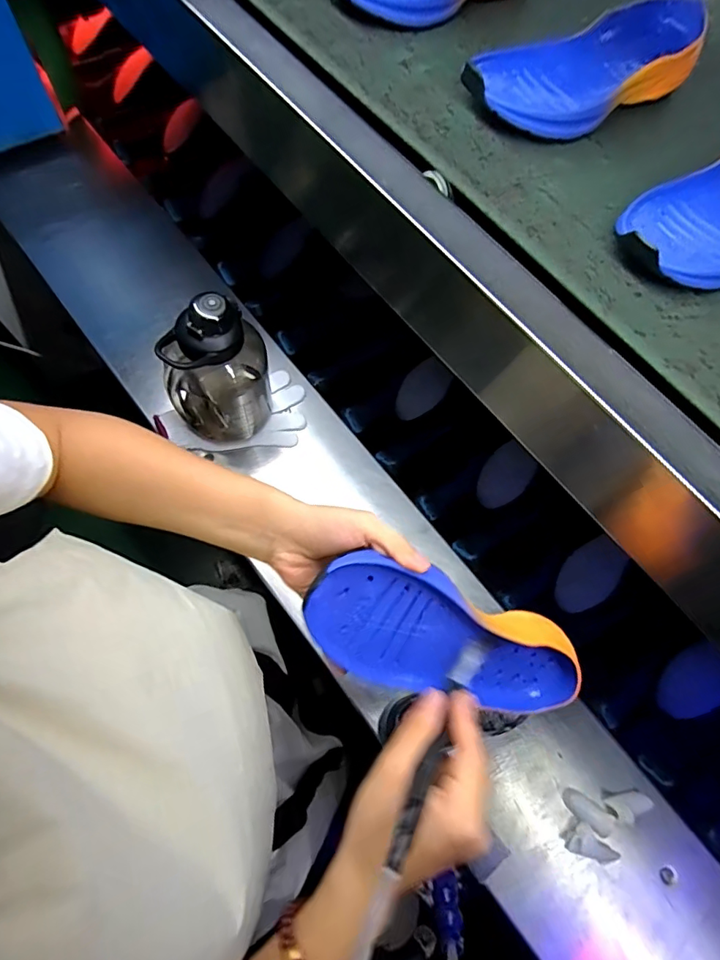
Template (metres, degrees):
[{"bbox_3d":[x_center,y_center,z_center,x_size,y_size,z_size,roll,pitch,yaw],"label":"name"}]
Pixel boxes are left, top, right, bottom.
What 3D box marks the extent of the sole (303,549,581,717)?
[{"bbox_3d":[0.069,0.123,0.360,0.233,0.035,0.096,26,102,-22],"label":"sole"}]

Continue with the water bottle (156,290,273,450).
[{"bbox_3d":[-0.189,-0.137,0.655,0.109,0.227,0.115,0,76,-1],"label":"water bottle"}]

